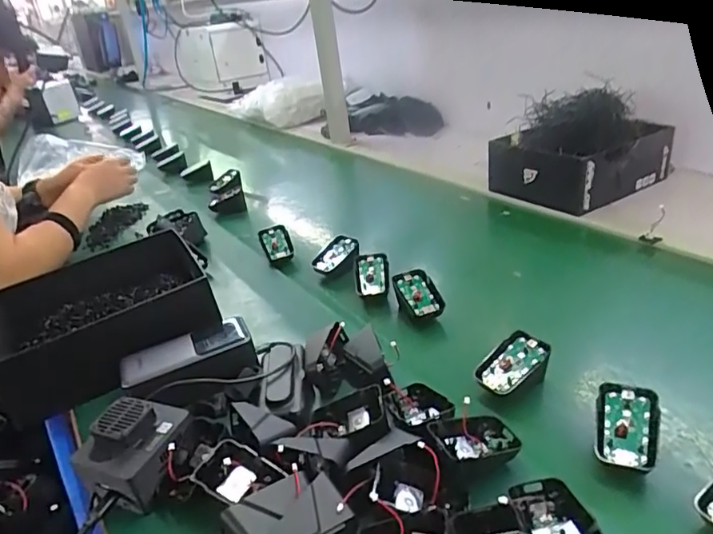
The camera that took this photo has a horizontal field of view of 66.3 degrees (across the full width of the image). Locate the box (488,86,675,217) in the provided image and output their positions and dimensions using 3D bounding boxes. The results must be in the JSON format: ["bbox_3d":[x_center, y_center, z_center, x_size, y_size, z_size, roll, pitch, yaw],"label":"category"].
[{"bbox_3d":[0.369,-0.202,0.922,0.238,0.155,0.194,-24,32,-28],"label":"box"}]

